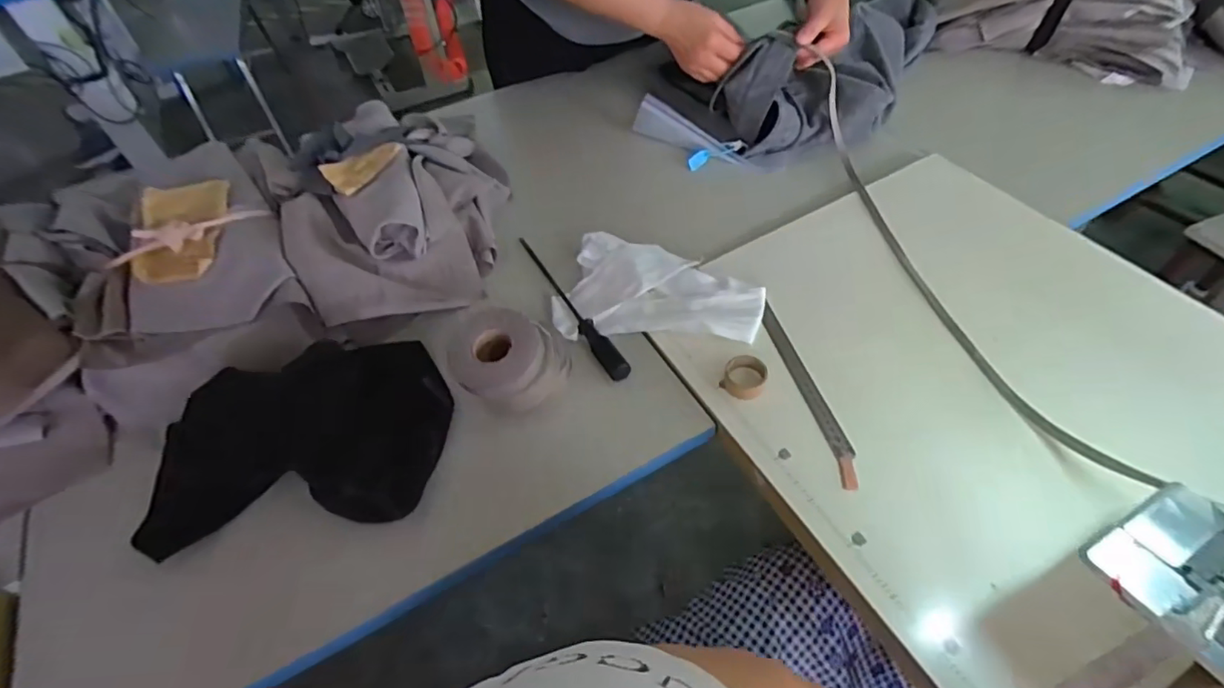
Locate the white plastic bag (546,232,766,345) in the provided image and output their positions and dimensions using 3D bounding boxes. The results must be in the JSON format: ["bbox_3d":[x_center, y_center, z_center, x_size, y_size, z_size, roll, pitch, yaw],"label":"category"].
[{"bbox_3d":[0.058,-0.066,0.692,0.241,0.030,0.154,10,53,12],"label":"white plastic bag"}]

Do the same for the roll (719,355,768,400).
[{"bbox_3d":[0.144,0.035,0.615,0.044,0.016,0.050,22,56,21],"label":"roll"}]

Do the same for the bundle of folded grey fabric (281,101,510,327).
[{"bbox_3d":[-0.299,-0.219,0.804,0.290,0.111,0.425,-17,52,-9],"label":"bundle of folded grey fabric"}]

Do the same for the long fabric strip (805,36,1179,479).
[{"bbox_3d":[0.378,-0.121,0.655,0.053,0.112,0.621,-9,51,-3],"label":"long fabric strip"}]

